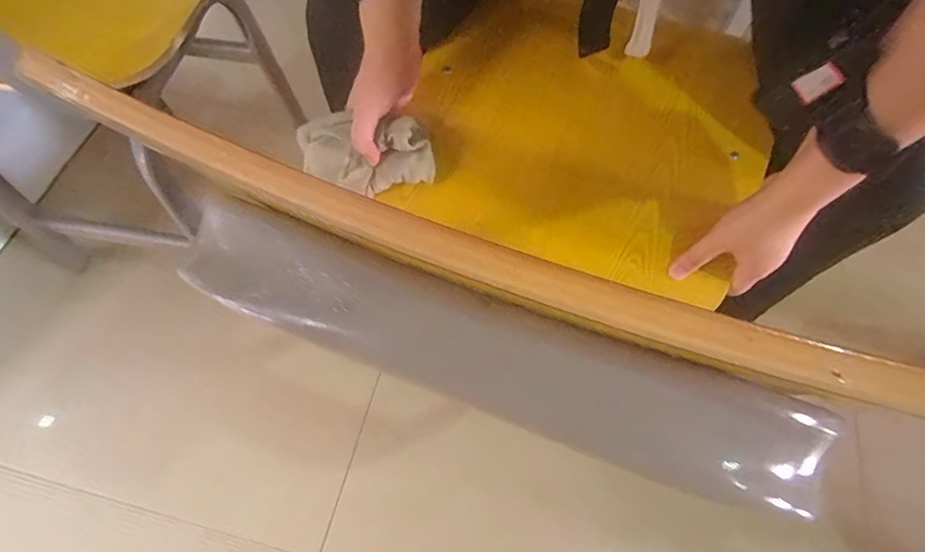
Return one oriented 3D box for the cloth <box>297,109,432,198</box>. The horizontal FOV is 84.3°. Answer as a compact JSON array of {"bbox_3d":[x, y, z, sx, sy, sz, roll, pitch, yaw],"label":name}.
[{"bbox_3d":[-0.097,-0.118,0.499,0.134,0.075,0.024,5,19,7],"label":"cloth"}]

